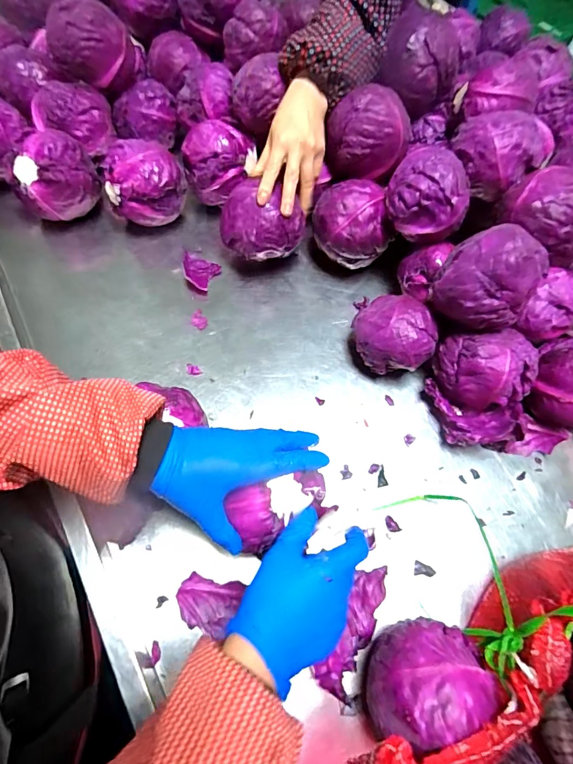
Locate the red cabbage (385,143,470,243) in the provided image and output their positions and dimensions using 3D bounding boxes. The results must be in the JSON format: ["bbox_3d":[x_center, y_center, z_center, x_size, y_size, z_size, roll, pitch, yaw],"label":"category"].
[{"bbox_3d":[0.170,-0.230,0.501,0.090,0.077,0.080,13,65,3],"label":"red cabbage"}]

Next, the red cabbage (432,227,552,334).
[{"bbox_3d":[0.215,-0.109,0.447,0.095,0.098,0.089,39,69,15],"label":"red cabbage"}]

